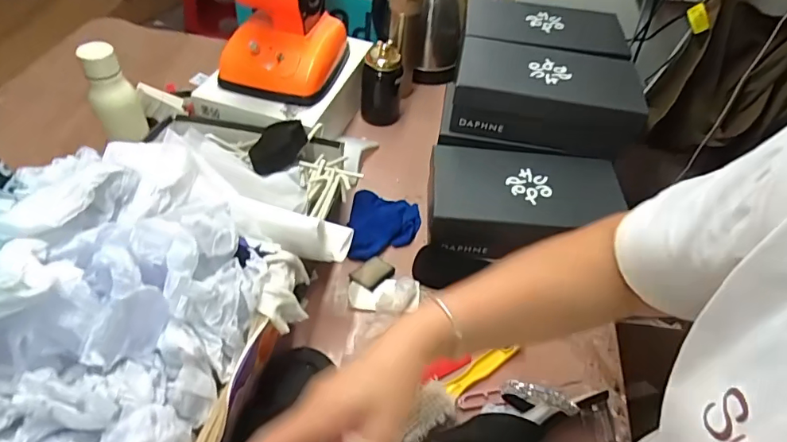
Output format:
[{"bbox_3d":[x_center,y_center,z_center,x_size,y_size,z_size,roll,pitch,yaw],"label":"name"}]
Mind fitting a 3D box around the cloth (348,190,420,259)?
[{"bbox_3d":[-0.015,0.009,0.778,0.110,0.027,0.125,7,49,0],"label":"cloth"}]

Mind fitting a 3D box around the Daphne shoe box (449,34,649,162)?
[{"bbox_3d":[0.251,-0.213,0.830,0.298,0.097,0.172,6,49,-1],"label":"Daphne shoe box"}]

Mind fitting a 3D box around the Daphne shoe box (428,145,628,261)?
[{"bbox_3d":[0.202,-0.028,0.784,0.288,0.096,0.163,6,49,-1],"label":"Daphne shoe box"}]

